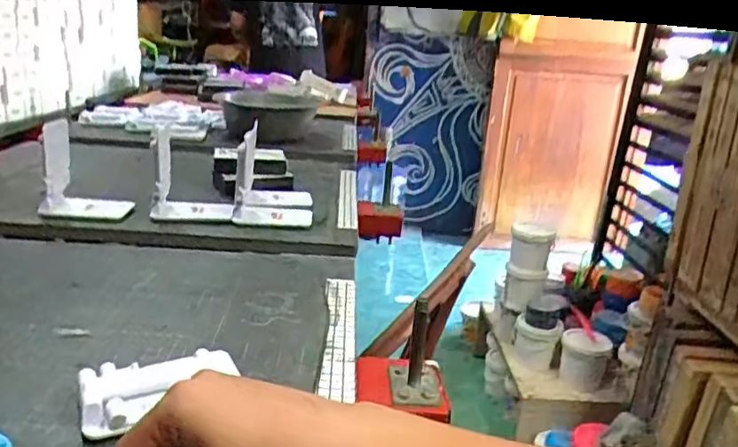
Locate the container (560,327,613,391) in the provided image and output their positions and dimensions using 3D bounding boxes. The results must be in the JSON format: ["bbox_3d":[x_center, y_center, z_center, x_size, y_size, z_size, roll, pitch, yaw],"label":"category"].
[{"bbox_3d":[0.575,0.369,1.549,0.119,0.113,0.133,11,20,20],"label":"container"}]

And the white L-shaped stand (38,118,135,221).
[{"bbox_3d":[-0.382,-0.072,0.783,0.107,0.114,0.072,3,19,-4],"label":"white L-shaped stand"}]

